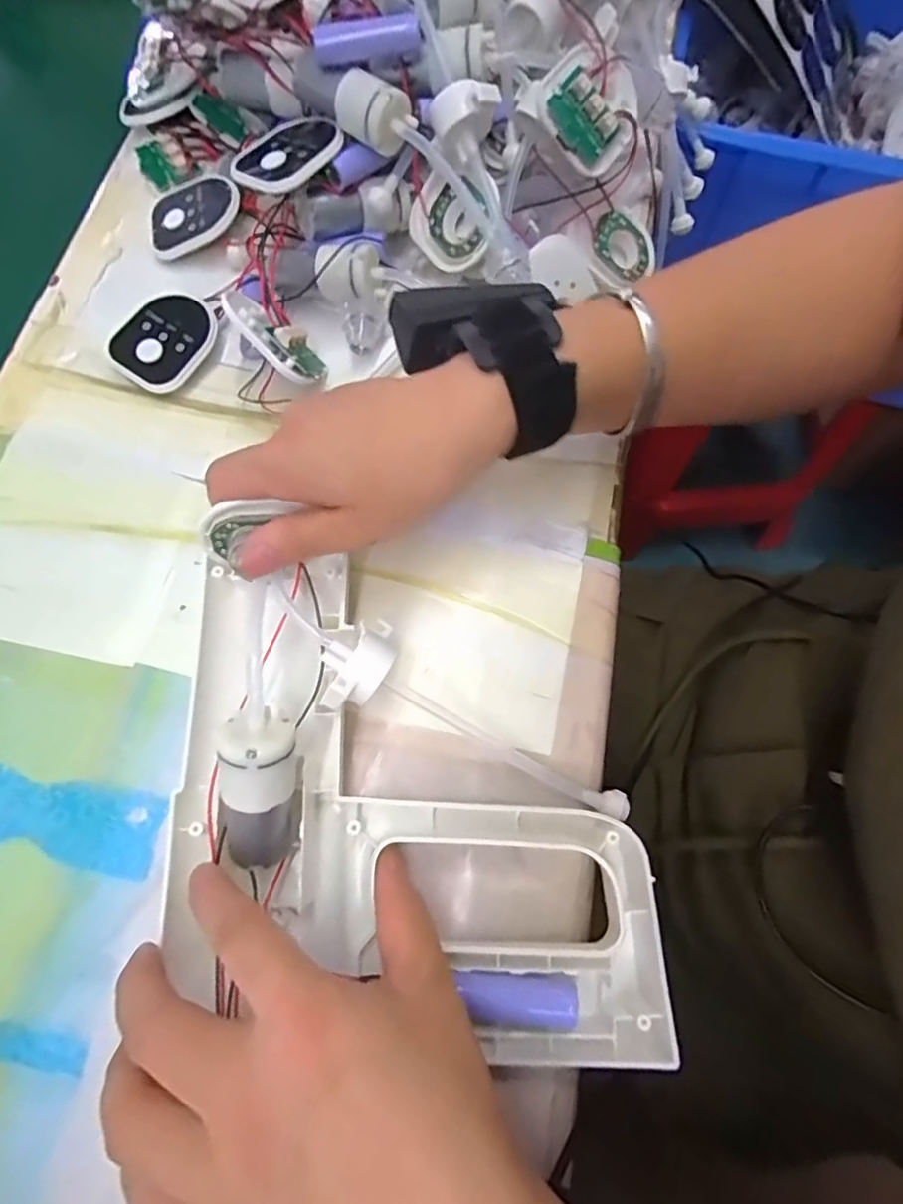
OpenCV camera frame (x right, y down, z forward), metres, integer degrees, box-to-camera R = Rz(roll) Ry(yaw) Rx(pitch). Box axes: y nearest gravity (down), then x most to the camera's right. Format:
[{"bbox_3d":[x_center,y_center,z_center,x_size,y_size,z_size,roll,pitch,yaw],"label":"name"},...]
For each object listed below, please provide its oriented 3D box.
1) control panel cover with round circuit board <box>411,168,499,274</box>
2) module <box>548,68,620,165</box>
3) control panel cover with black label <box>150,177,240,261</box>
[{"bbox_3d":[0.002,-0.200,0.309,0.057,0.045,0.013,44,36,25],"label":"control panel cover with round circuit board"},{"bbox_3d":[0.064,-0.237,0.290,0.025,0.007,0.034,-44,115,9],"label":"module"},{"bbox_3d":[-0.151,-0.229,0.345,0.058,0.006,0.048,-24,75,8],"label":"control panel cover with black label"}]

